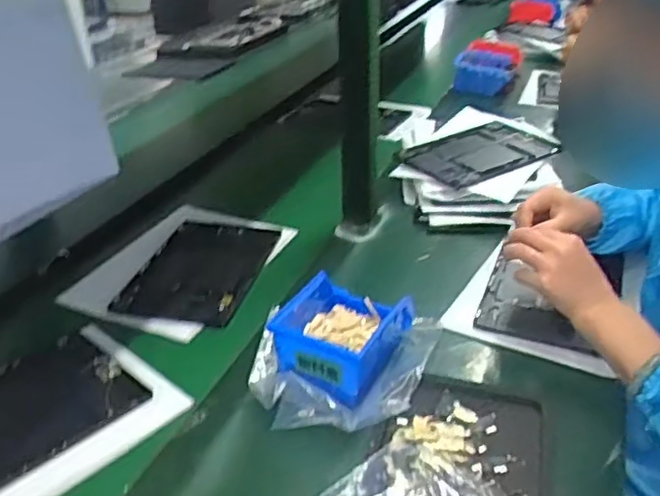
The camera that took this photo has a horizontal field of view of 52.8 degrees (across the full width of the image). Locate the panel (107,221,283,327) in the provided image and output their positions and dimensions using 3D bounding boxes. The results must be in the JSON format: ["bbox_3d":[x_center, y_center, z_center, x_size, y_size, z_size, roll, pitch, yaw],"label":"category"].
[{"bbox_3d":[-0.170,0.024,0.896,0.159,0.008,0.242,7,29,10],"label":"panel"}]

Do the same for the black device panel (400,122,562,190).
[{"bbox_3d":[0.240,-0.155,1.079,0.216,0.008,0.149,-22,40,-15],"label":"black device panel"}]

